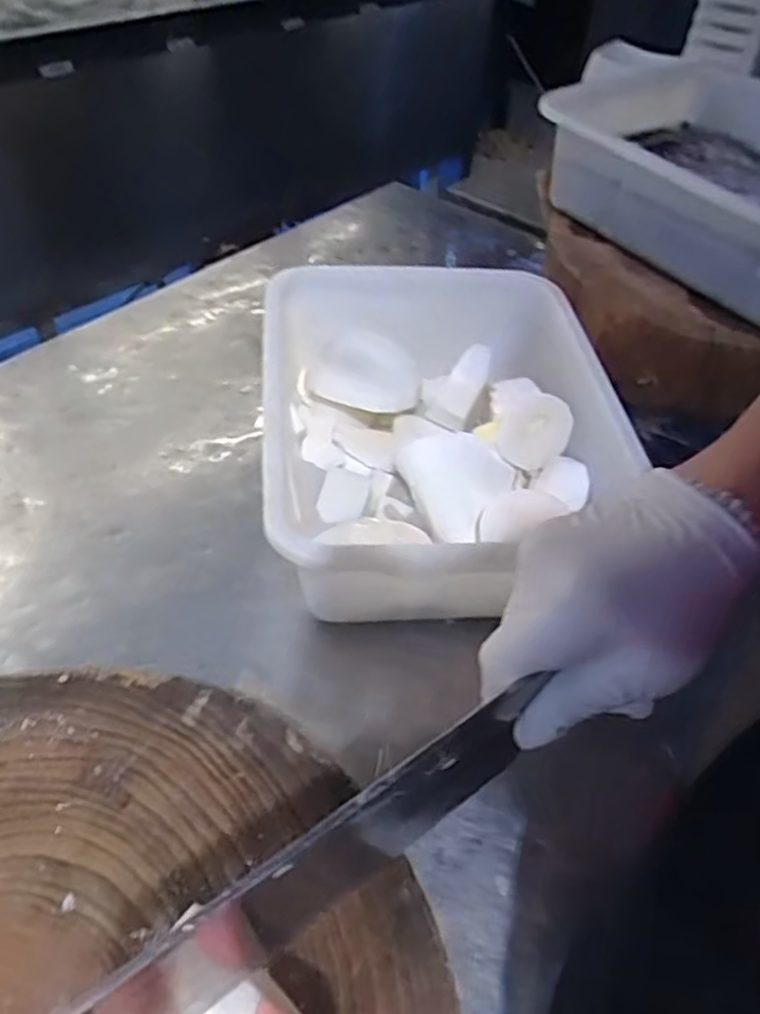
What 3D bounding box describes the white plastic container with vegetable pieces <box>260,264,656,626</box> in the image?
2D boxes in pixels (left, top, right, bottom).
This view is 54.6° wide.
[{"bbox_3d":[0.048,-0.063,0.661,0.284,0.139,0.361,-2,45,-8],"label":"white plastic container with vegetable pieces"}]

